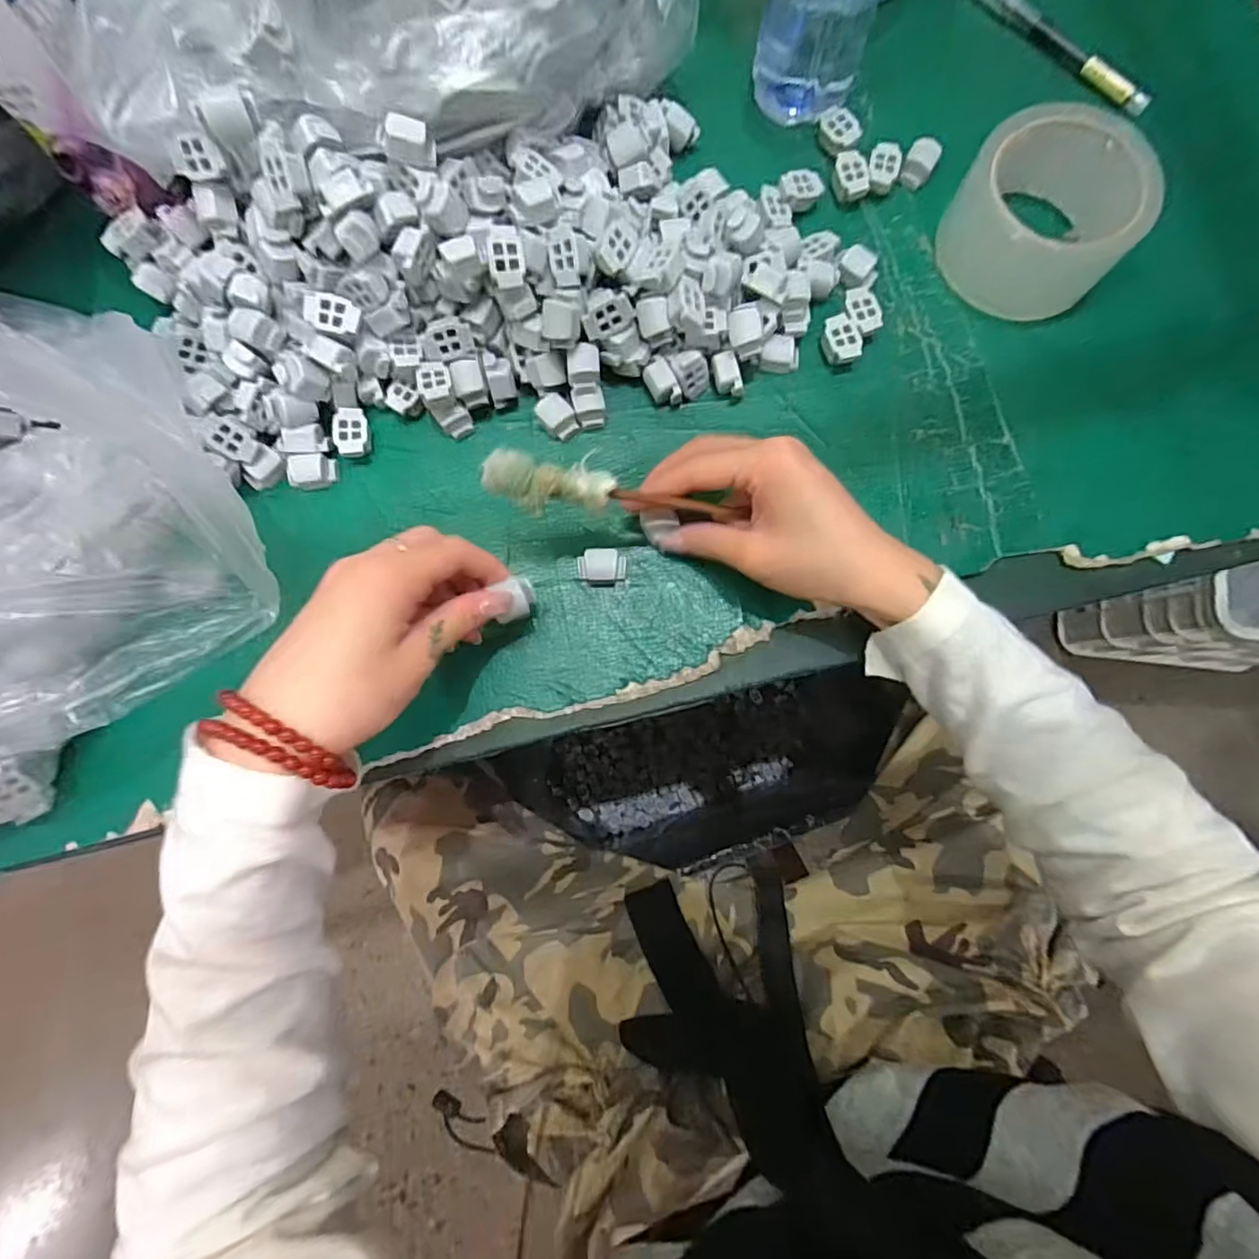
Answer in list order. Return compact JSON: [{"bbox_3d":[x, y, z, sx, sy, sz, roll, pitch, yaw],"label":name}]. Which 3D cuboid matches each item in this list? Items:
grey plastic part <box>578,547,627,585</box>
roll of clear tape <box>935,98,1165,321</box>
[{"bbox_3d":[-0.015,-0.034,0.330,0.026,0.012,0.019,-5,82,-1],"label":"grey plastic part"},{"bbox_3d":[0.237,-0.240,0.338,0.095,0.056,0.097,0,82,0],"label":"roll of clear tape"}]

